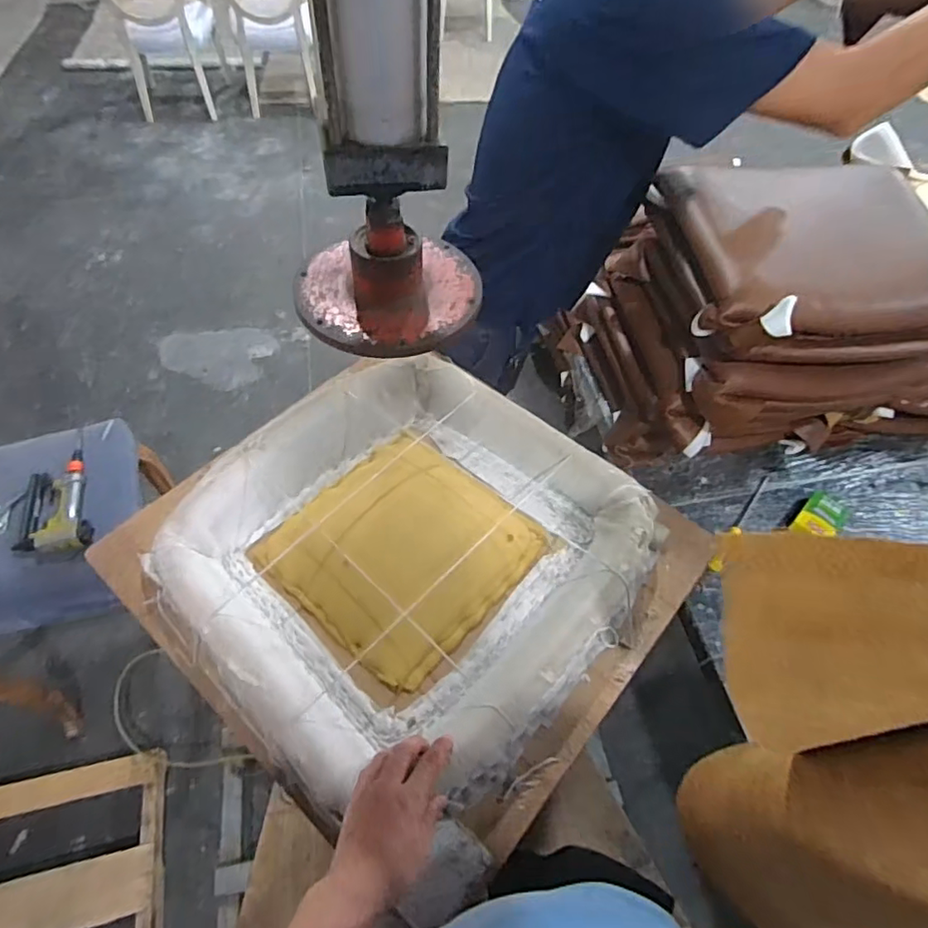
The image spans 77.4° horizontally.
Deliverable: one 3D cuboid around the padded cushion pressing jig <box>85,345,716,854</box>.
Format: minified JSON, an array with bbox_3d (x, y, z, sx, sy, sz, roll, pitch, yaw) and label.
[{"bbox_3d":[-0.077,0.119,0.787,0.620,0.080,0.560,33,60,18],"label":"padded cushion pressing jig"}]

